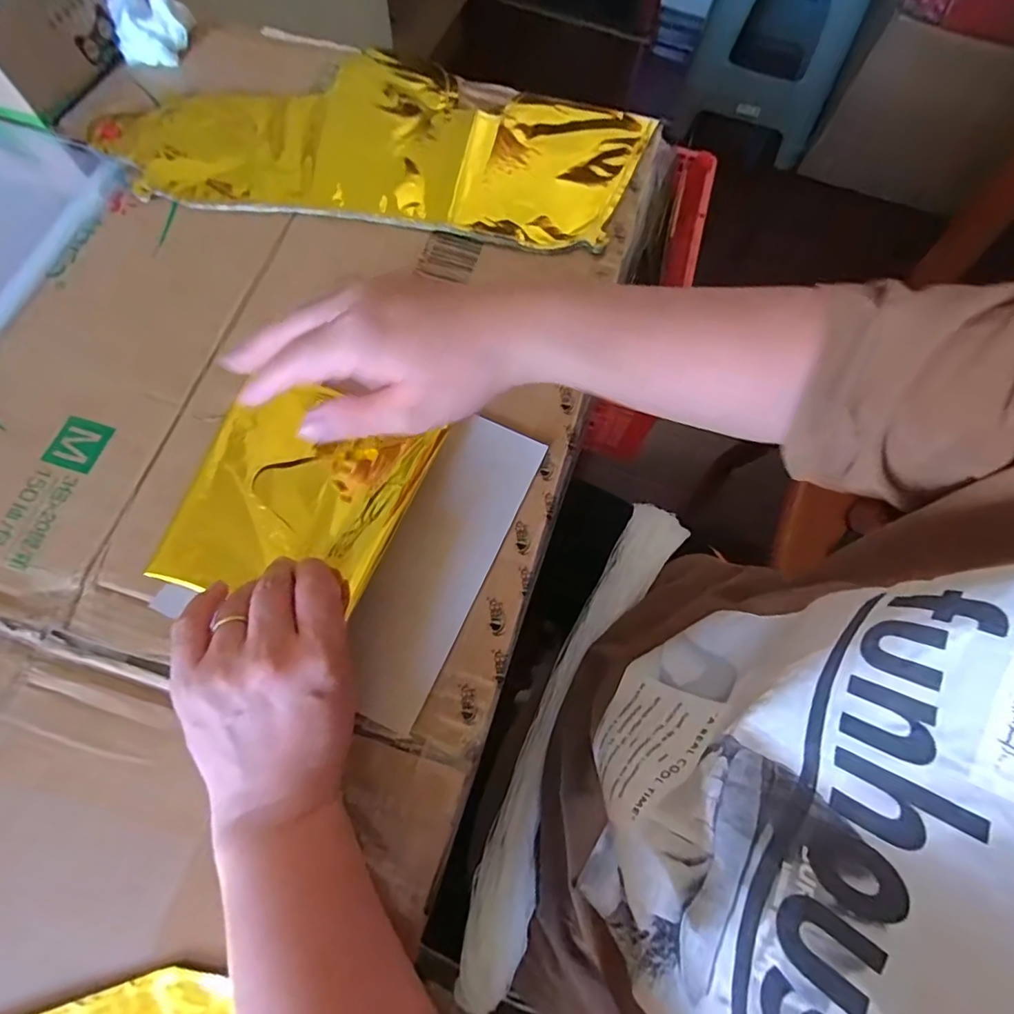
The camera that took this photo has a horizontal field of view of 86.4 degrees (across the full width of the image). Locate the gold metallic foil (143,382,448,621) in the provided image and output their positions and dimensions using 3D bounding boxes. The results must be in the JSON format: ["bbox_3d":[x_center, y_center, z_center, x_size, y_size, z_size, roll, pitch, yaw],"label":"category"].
[{"bbox_3d":[-0.126,-0.005,0.320,0.130,0.022,0.133,23,72,6],"label":"gold metallic foil"}]

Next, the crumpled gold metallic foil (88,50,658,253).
[{"bbox_3d":[-0.098,-0.297,0.426,0.397,0.011,0.176,8,71,1],"label":"crumpled gold metallic foil"}]

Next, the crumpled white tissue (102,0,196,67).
[{"bbox_3d":[-0.295,-0.402,0.448,0.055,0.046,0.040,-10,71,-5],"label":"crumpled white tissue"}]

